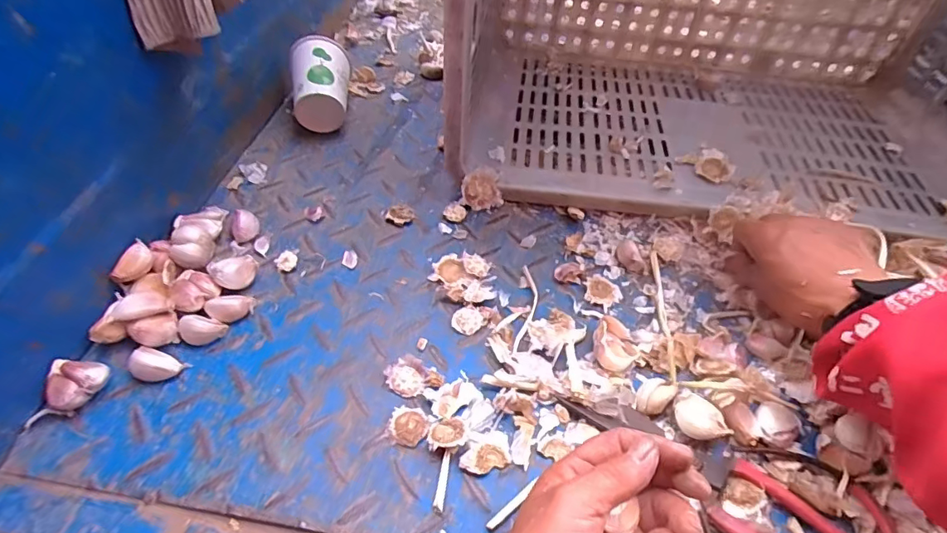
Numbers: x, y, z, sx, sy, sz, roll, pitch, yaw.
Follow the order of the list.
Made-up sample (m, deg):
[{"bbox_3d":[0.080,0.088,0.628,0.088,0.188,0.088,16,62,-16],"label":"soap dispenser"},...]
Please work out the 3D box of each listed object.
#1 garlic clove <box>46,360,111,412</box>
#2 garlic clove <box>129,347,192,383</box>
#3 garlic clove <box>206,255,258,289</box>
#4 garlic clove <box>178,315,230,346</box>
[{"bbox_3d":[-0.265,0.077,0.334,0.030,0.024,0.035,31,58,22],"label":"garlic clove"},{"bbox_3d":[-0.221,0.068,0.346,0.032,0.019,0.021,14,53,10],"label":"garlic clove"},{"bbox_3d":[-0.189,0.005,0.398,0.033,0.025,0.017,-33,59,-23],"label":"garlic clove"},{"bbox_3d":[-0.200,0.047,0.370,0.027,0.019,0.022,9,53,7],"label":"garlic clove"}]

